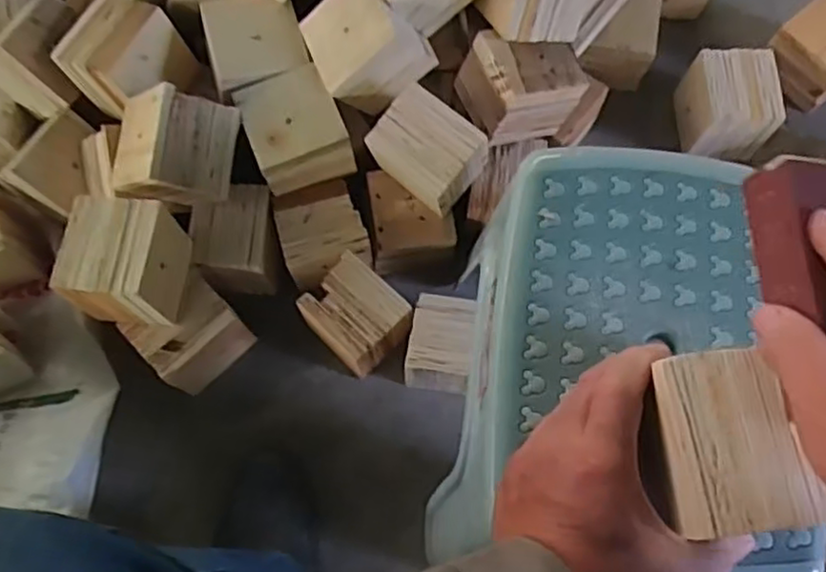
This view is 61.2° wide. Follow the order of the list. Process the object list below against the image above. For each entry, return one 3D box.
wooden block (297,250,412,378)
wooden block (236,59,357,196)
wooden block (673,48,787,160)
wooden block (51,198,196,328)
[{"bbox_3d":[-0.061,0.035,0.735,0.086,0.086,0.092,-41,76,-12],"label":"wooden block"},{"bbox_3d":[-0.122,-0.159,0.719,0.093,0.069,0.105,-22,73,-7],"label":"wooden block"},{"bbox_3d":[0.365,-0.206,0.817,0.088,0.090,0.107,1,72,1],"label":"wooden block"},{"bbox_3d":[-0.276,-0.022,0.664,0.092,0.085,0.103,4,72,2],"label":"wooden block"}]

